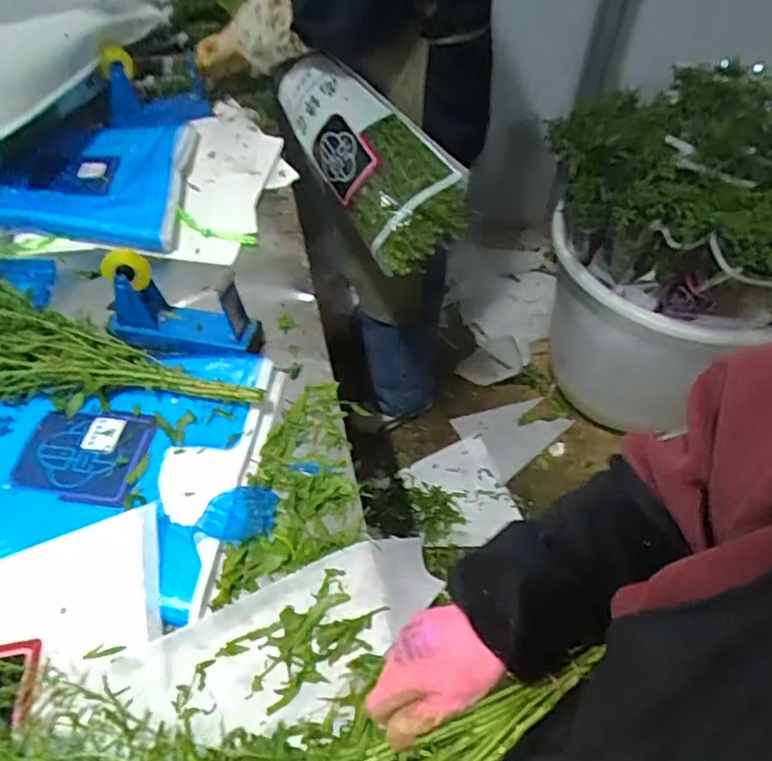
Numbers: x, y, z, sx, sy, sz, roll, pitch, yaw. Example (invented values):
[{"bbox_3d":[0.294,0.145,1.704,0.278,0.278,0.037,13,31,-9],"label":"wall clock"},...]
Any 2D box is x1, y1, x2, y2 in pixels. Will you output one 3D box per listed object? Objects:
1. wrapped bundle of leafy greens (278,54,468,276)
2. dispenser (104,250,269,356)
[{"bbox_3d":[-0.037,-0.372,1.045,0.379,0.191,0.156,49,59,-1],"label":"wrapped bundle of leafy greens"},{"bbox_3d":[-0.267,-0.092,0.799,0.187,0.124,0.082,7,50,4],"label":"dispenser"}]

